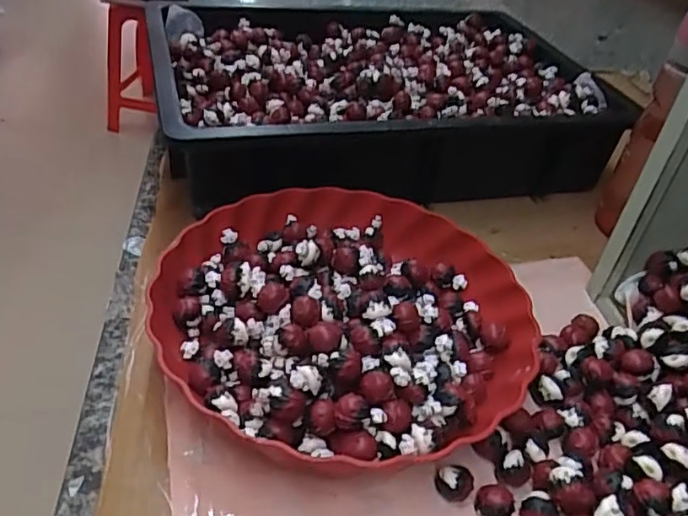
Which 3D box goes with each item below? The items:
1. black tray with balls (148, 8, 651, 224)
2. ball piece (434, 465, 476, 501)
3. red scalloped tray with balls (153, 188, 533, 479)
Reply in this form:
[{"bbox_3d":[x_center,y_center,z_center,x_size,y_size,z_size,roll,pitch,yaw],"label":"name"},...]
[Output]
[{"bbox_3d":[0.025,-0.184,0.651,0.430,0.096,0.332,-9,41,-17],"label":"black tray with balls"},{"bbox_3d":[0.063,0.126,0.340,0.017,0.020,0.016,-6,40,-13],"label":"ball piece"},{"bbox_3d":[0.005,0.035,0.408,0.228,0.052,0.230,33,47,30],"label":"red scalloped tray with balls"}]

